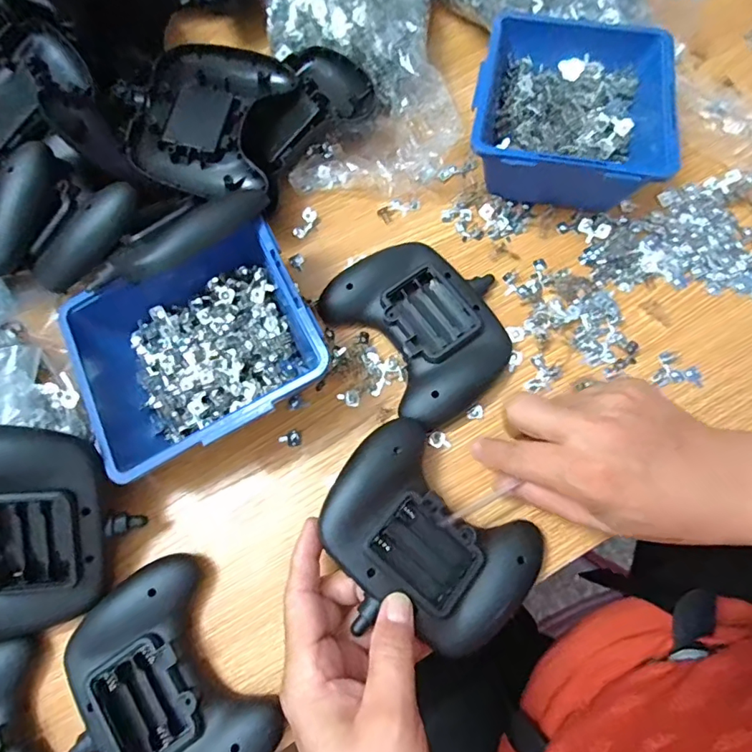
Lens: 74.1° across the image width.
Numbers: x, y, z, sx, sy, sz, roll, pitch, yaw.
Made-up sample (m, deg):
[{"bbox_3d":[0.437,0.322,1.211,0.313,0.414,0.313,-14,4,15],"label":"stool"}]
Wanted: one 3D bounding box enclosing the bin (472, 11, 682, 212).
[{"bbox_3d":[0.129,-0.179,0.339,0.117,0.063,0.140,12,75,6],"label":"bin"}]

